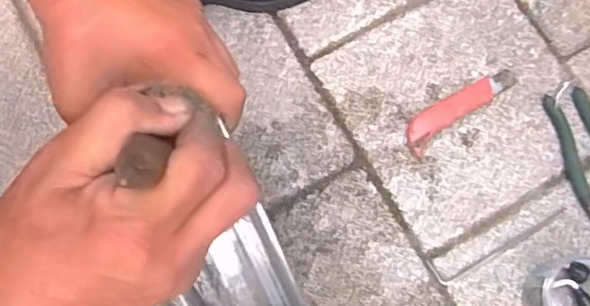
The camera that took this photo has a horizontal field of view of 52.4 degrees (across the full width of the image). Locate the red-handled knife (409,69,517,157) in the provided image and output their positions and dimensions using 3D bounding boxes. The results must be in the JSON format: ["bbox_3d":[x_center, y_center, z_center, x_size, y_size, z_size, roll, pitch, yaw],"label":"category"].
[{"bbox_3d":[0.178,-0.053,0.650,0.143,0.020,0.036,-38,78,-9],"label":"red-handled knife"}]

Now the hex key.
[{"bbox_3d":[0.211,0.094,0.616,0.152,0.004,0.029,-23,76,-6],"label":"hex key"}]

